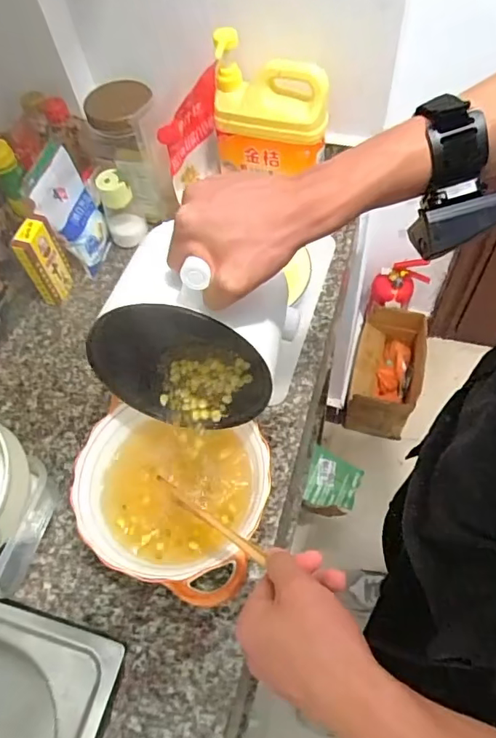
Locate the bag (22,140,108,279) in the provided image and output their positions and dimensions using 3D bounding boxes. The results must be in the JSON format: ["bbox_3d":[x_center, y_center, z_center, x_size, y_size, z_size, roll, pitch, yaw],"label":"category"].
[{"bbox_3d":[-0.245,-0.224,0.714,0.027,0.164,0.112,-4,43,29],"label":"bag"}]

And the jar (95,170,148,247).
[{"bbox_3d":[-0.188,-0.241,0.741,0.054,0.103,0.062,-16,59,-5],"label":"jar"}]

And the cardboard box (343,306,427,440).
[{"bbox_3d":[0.384,0.016,1.395,0.178,0.216,0.286,13,61,12],"label":"cardboard box"}]

